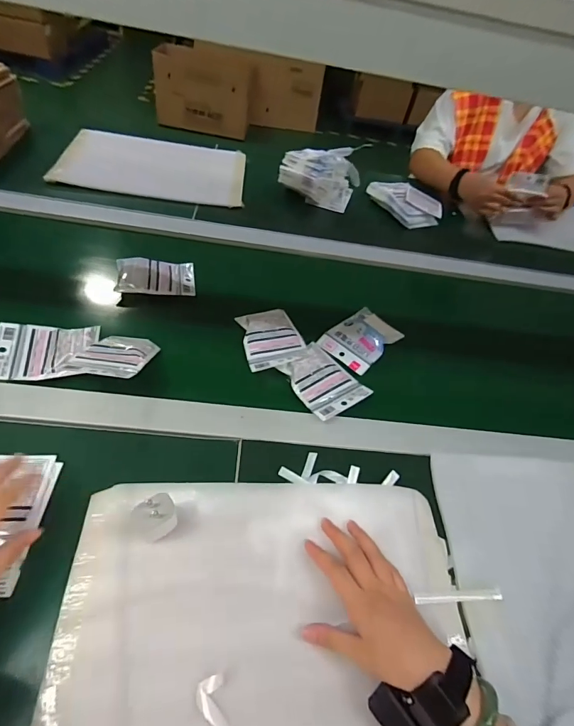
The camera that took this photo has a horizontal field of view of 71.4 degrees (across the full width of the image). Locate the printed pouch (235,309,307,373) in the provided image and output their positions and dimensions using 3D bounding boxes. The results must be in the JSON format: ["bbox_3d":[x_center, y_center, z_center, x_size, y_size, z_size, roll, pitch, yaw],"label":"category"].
[{"bbox_3d":[-0.024,-0.041,0.649,0.093,0.029,0.112,-9,48,-13],"label":"printed pouch"}]

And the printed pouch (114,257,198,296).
[{"bbox_3d":[-0.231,-0.155,0.708,0.128,0.033,0.082,-5,47,-10],"label":"printed pouch"}]

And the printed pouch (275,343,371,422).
[{"bbox_3d":[0.053,0.020,0.610,0.093,0.017,0.127,-26,54,-27],"label":"printed pouch"}]

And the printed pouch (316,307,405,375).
[{"bbox_3d":[0.129,-0.046,0.692,0.097,0.027,0.130,37,54,27],"label":"printed pouch"}]

